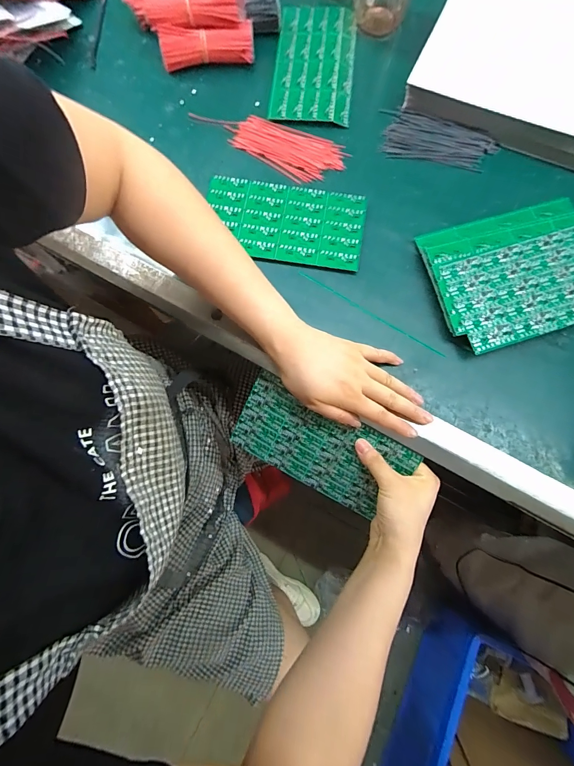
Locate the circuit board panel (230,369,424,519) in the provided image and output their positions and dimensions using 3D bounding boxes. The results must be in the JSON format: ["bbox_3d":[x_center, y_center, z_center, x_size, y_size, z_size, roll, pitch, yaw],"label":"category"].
[{"bbox_3d":[0.034,0.070,0.389,0.184,0.004,0.098,28,111,6],"label":"circuit board panel"}]

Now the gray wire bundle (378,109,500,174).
[{"bbox_3d":[0.186,-0.300,0.439,0.138,0.010,0.057,19,79,5],"label":"gray wire bundle"}]

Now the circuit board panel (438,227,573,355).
[{"bbox_3d":[0.267,-0.104,0.380,0.194,0.004,0.101,-17,79,-2],"label":"circuit board panel"}]

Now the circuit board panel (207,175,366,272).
[{"bbox_3d":[-0.004,-0.192,0.421,0.184,0.004,0.101,9,80,3],"label":"circuit board panel"}]

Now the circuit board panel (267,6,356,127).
[{"bbox_3d":[0.036,-0.428,0.474,0.104,0.012,0.188,5,79,4],"label":"circuit board panel"}]

